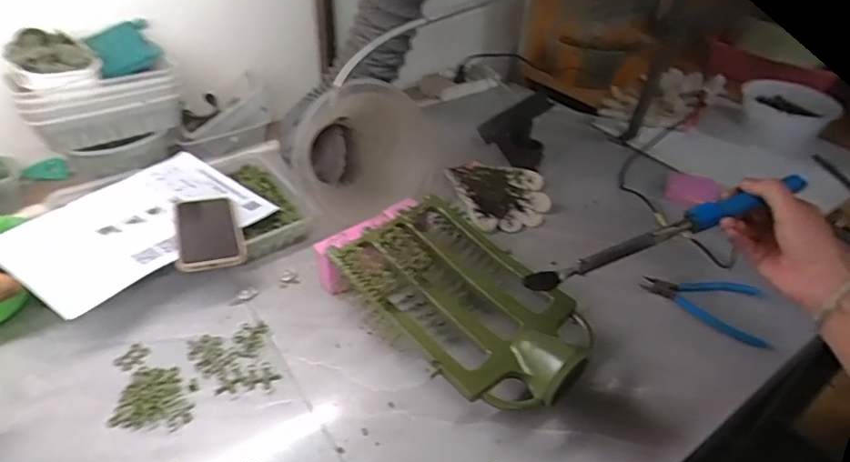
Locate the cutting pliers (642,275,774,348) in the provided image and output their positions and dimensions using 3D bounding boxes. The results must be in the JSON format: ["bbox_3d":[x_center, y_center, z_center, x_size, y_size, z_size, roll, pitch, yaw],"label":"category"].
[{"bbox_3d":[0.359,0.092,0.663,0.144,0.014,0.091,14,39,15],"label":"cutting pliers"}]

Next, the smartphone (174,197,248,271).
[{"bbox_3d":[-0.292,0.000,0.689,0.077,0.016,0.160,-9,34,-22],"label":"smartphone"}]

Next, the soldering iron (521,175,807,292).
[{"bbox_3d":[0.236,0.003,0.509,0.285,0.024,0.018,-22,39,2],"label":"soldering iron"}]

